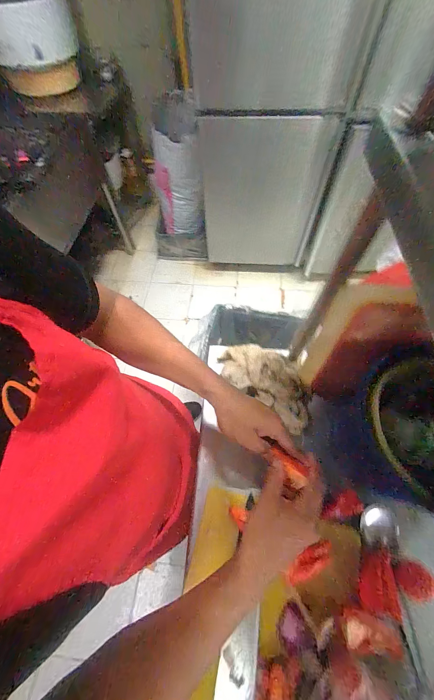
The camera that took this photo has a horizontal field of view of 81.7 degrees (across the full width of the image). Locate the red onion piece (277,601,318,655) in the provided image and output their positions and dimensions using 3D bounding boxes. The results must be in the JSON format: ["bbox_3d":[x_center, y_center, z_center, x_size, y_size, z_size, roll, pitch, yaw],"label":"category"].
[{"bbox_3d":[0.103,0.375,0.336,0.042,0.017,0.043,-23,64,-10],"label":"red onion piece"}]

